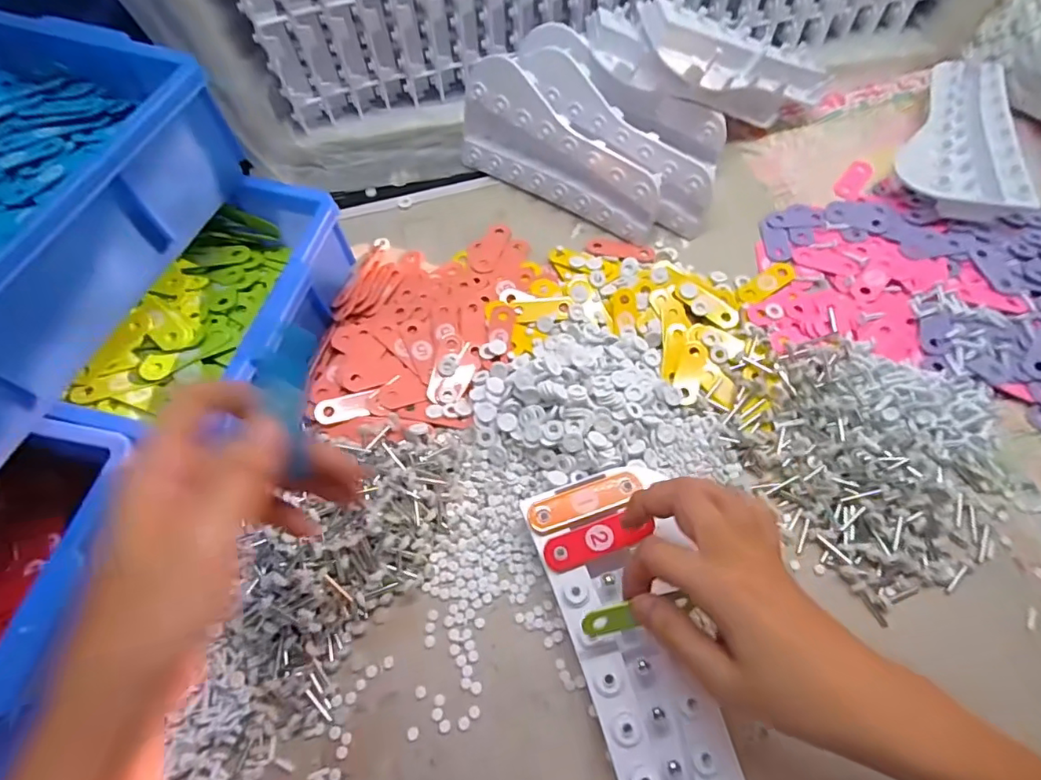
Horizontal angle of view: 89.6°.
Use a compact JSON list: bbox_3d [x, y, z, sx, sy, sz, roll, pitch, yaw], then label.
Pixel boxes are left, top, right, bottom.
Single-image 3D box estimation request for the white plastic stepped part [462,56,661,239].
[{"bbox_3d":[0.038,-0.240,0.528,0.232,0.096,0.046,31,71,15],"label":"white plastic stepped part"}]

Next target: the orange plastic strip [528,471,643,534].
[{"bbox_3d":[0.048,0.082,0.389,0.085,0.005,0.025,-20,63,-5],"label":"orange plastic strip"}]

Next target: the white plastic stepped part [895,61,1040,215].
[{"bbox_3d":[0.449,-0.270,0.543,0.113,0.033,0.230,13,67,8],"label":"white plastic stepped part"}]

